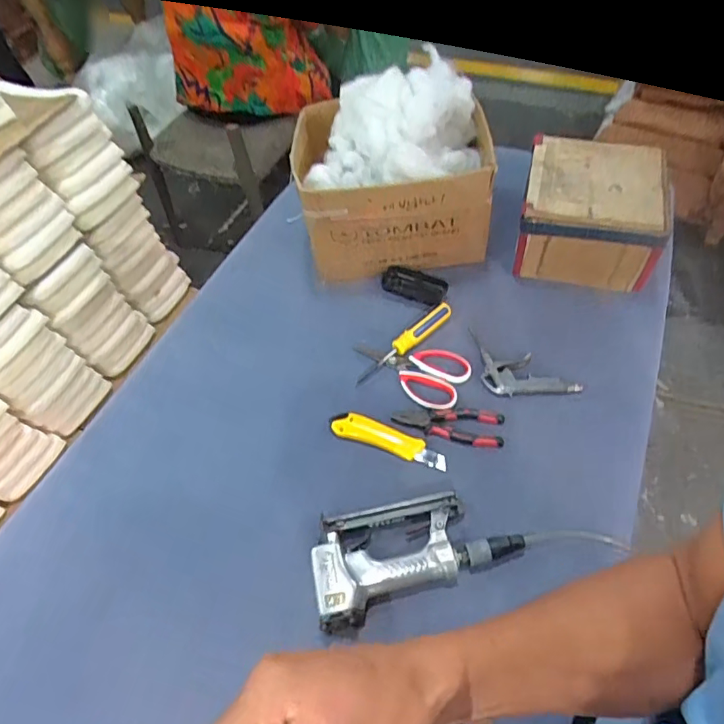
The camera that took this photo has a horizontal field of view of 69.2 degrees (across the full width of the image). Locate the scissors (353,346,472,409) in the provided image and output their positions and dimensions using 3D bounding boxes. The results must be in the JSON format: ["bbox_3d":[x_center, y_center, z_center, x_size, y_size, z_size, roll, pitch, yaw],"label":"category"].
[{"bbox_3d":[0.074,0.005,0.796,0.172,0.020,0.093,26,58,20],"label":"scissors"}]

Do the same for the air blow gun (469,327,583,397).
[{"bbox_3d":[0.226,0.019,0.772,0.174,0.024,0.075,26,58,20],"label":"air blow gun"}]

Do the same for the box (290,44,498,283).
[{"bbox_3d":[0.050,-0.311,0.909,0.309,0.230,0.282,-7,54,0],"label":"box"}]

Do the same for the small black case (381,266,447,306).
[{"bbox_3d":[0.088,-0.132,0.900,0.118,0.021,0.061,24,57,18],"label":"small black case"}]

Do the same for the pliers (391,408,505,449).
[{"bbox_3d":[0.119,0.087,0.734,0.150,0.012,0.056,6,54,6],"label":"pliers"}]

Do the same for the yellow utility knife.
[{"bbox_3d":[0.037,0.109,0.734,0.168,0.024,0.037,17,55,14],"label":"yellow utility knife"}]

